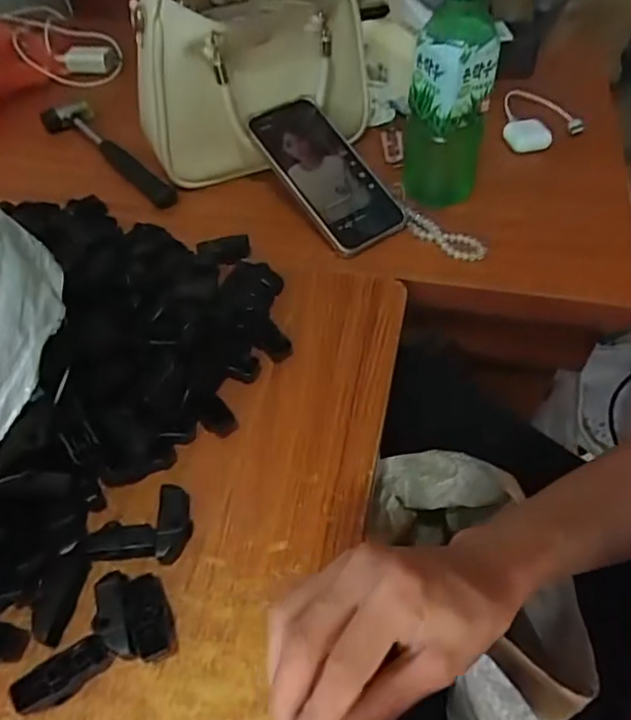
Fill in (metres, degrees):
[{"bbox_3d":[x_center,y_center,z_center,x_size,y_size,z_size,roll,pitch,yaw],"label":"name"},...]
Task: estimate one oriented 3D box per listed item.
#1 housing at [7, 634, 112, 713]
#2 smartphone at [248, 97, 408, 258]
[{"bbox_3d":[-0.134,0.169,0.306,0.048,0.019,0.020,-29,56,-21],"label":"housing"},{"bbox_3d":[0.012,-0.179,0.551,0.083,0.018,0.165,-35,84,-20],"label":"smartphone"}]

